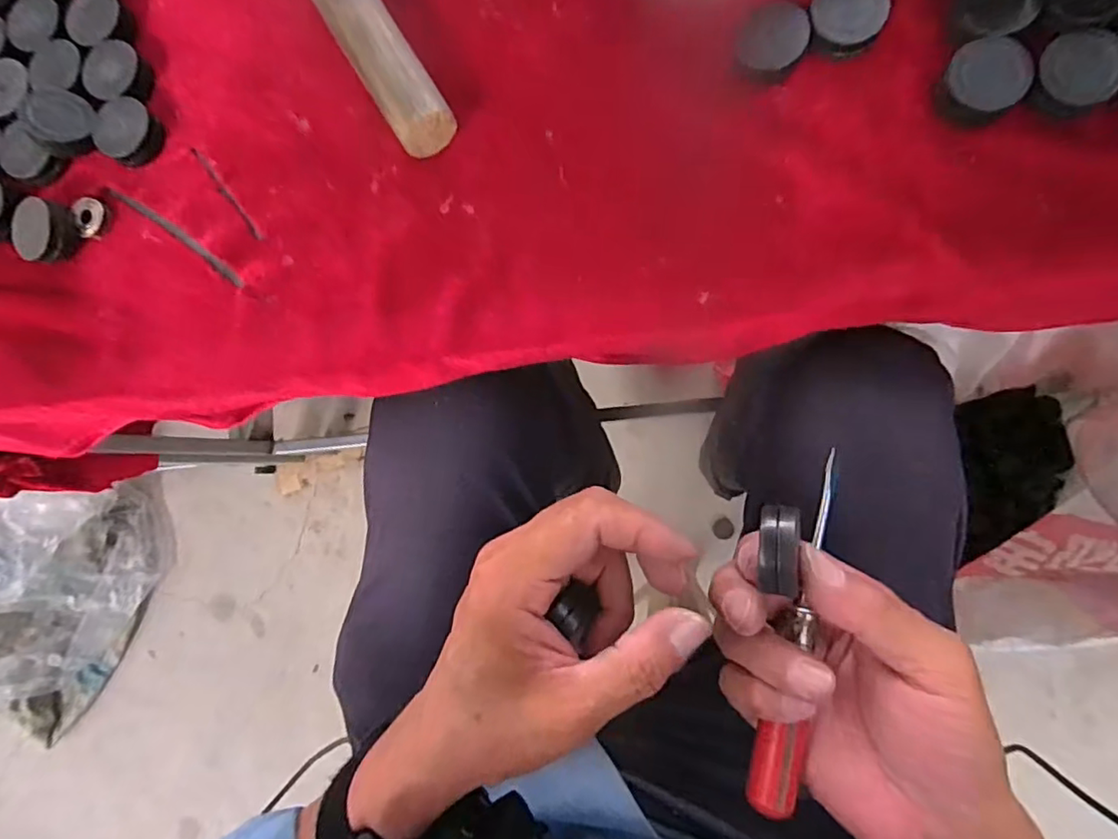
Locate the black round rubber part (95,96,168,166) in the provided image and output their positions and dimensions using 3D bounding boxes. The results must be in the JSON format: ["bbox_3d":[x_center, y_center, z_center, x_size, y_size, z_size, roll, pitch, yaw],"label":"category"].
[{"bbox_3d":[-0.227,-0.151,0.311,0.030,0.012,0.038,-43,80,3],"label":"black round rubber part"}]

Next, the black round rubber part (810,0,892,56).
[{"bbox_3d":[0.126,-0.179,0.259,0.032,0.009,0.032,-1,85,9],"label":"black round rubber part"}]

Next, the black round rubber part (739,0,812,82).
[{"bbox_3d":[0.096,-0.170,0.264,0.028,0.008,0.030,-1,85,9],"label":"black round rubber part"}]

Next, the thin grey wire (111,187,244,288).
[{"bbox_3d":[-0.200,-0.096,0.308,0.096,0.004,0.006,35,92,9],"label":"thin grey wire"}]

